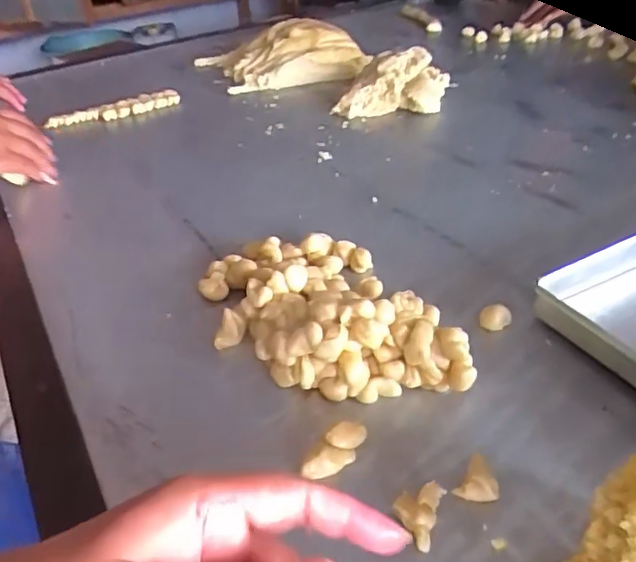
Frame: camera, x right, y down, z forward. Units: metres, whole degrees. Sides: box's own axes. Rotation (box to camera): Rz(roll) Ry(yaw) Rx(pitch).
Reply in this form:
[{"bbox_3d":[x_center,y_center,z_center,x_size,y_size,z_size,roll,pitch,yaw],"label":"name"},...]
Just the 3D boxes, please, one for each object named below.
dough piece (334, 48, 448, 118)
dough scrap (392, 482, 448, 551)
[{"bbox_3d":[0.103,-0.276,0.777,0.147,0.071,0.083,1,36,9],"label":"dough piece"},{"bbox_3d":[0.052,0.121,0.295,0.022,0.016,0.033,12,39,23],"label":"dough scrap"}]

